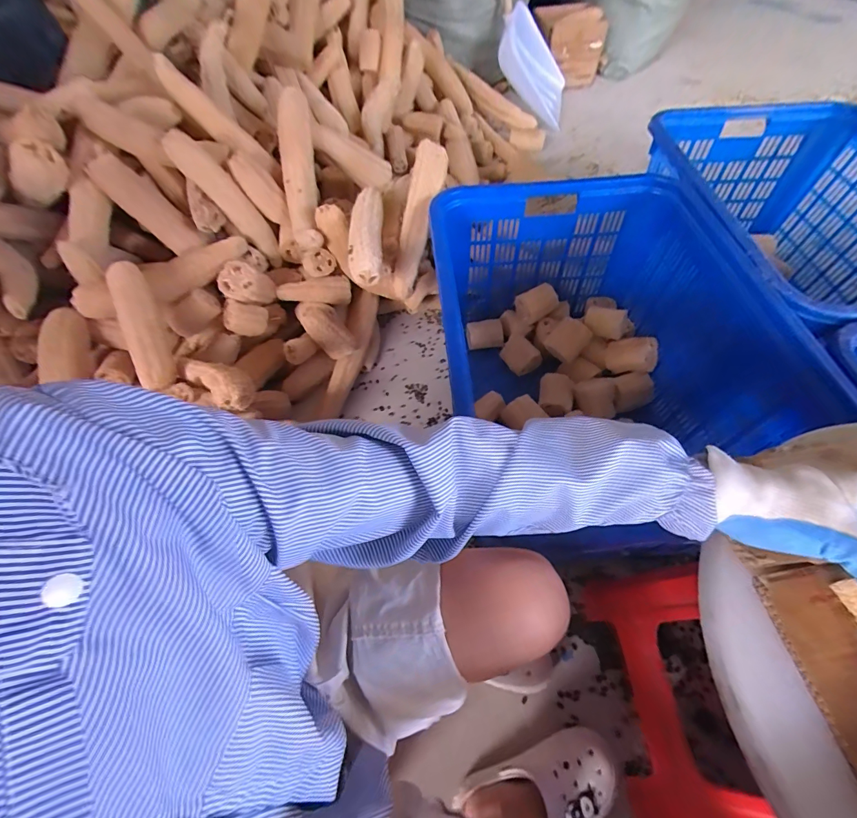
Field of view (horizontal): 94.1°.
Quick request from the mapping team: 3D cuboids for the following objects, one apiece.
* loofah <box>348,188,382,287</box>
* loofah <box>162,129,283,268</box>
[{"bbox_3d":[-0.139,-0.397,0.897,0.076,0.067,0.281,-3,57,0],"label":"loofah"},{"bbox_3d":[-0.470,-0.496,0.961,0.067,0.329,0.060,-5,49,39],"label":"loofah"}]

